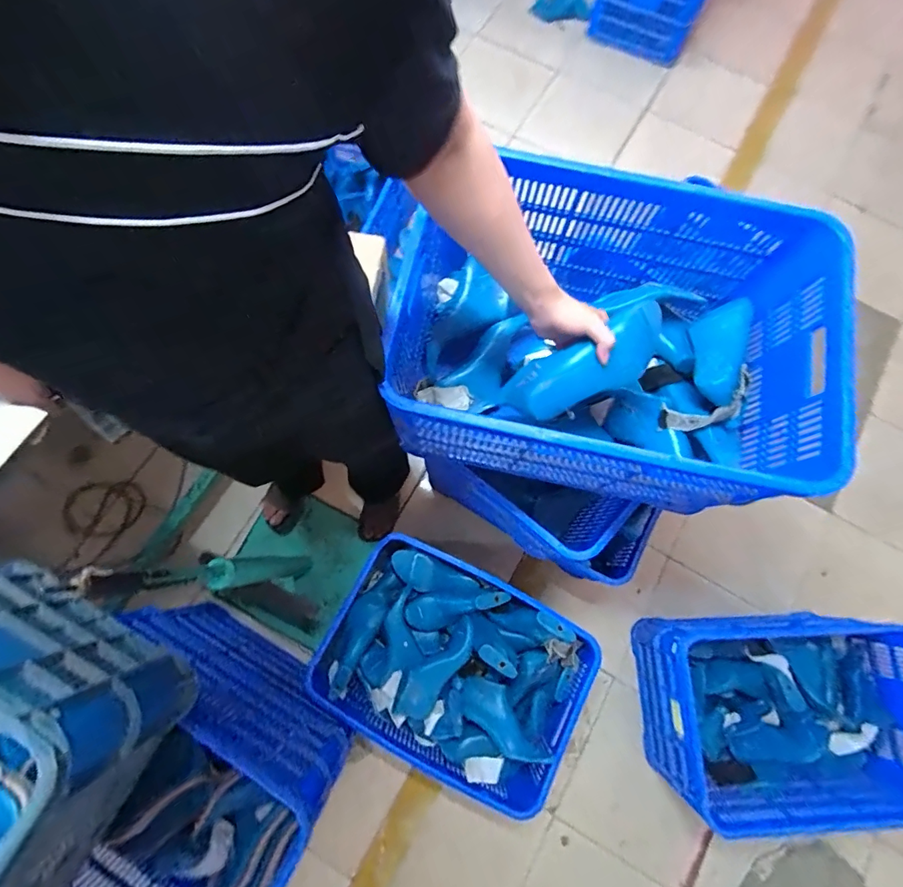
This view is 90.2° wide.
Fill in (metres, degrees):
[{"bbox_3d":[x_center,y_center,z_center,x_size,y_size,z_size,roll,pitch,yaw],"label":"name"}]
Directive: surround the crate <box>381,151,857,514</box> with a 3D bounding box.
[{"bbox_3d":[0.237,-0.158,0.727,0.578,0.294,0.421,10,75,1],"label":"crate"}]

